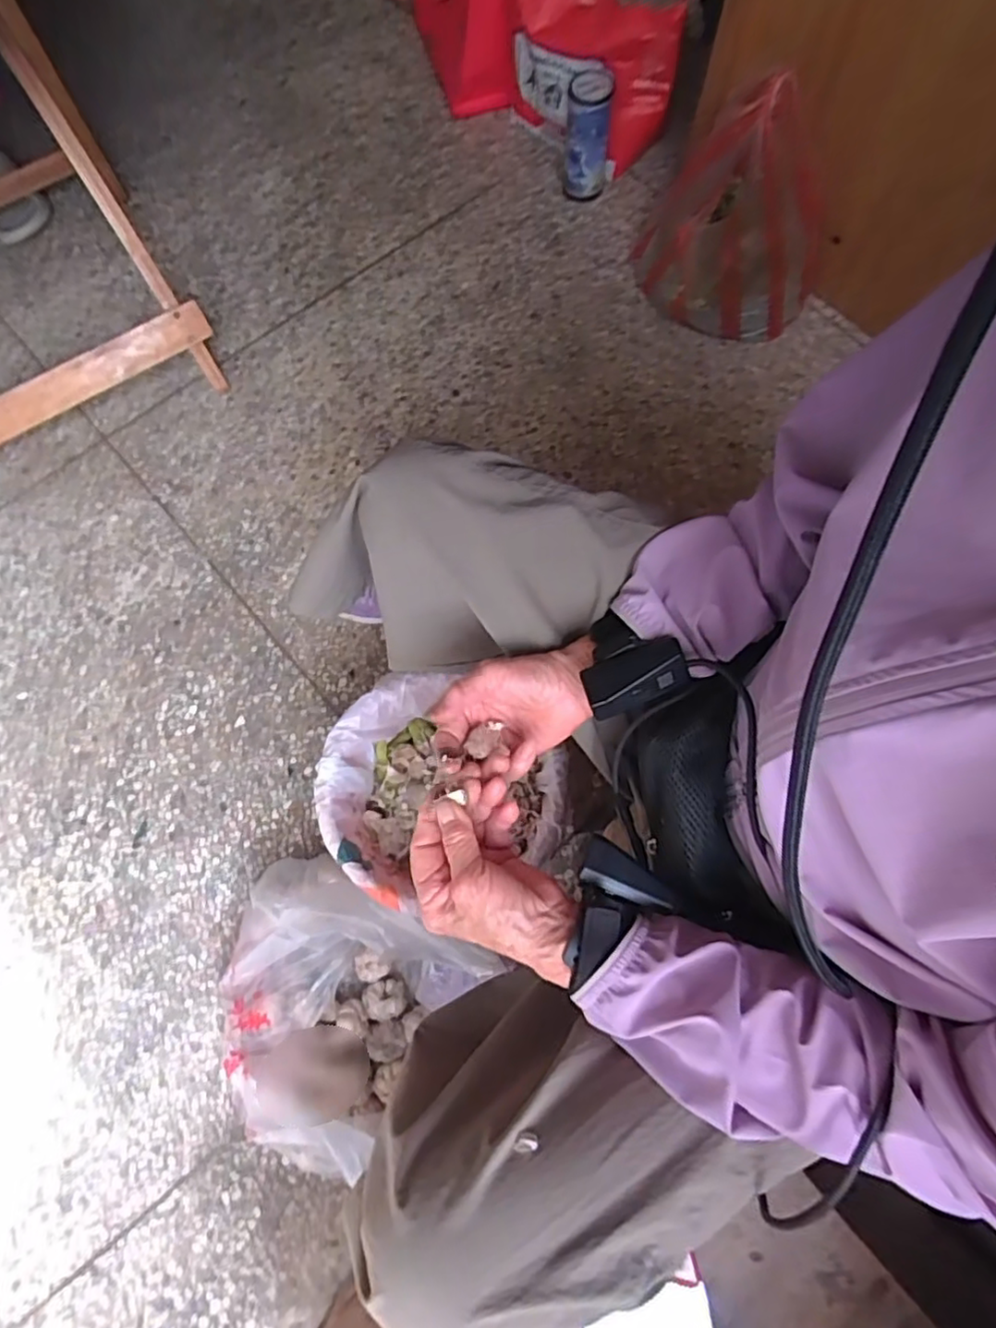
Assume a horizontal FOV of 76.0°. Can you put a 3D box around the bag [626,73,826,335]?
[{"bbox_3d":[0.350,-0.649,0.939,0.183,0.299,0.228,-36,76,-9],"label":"bag"}]

